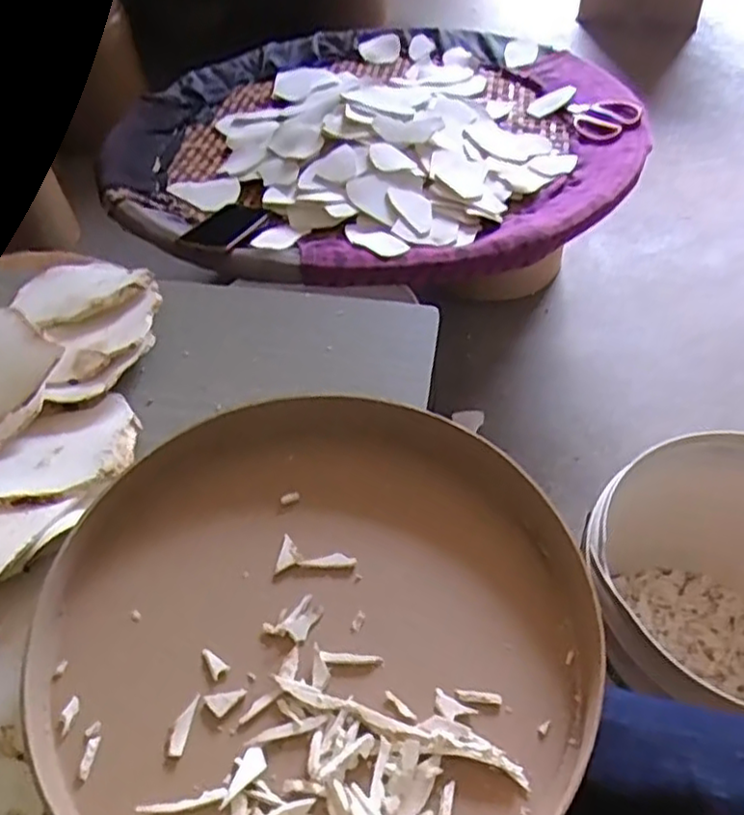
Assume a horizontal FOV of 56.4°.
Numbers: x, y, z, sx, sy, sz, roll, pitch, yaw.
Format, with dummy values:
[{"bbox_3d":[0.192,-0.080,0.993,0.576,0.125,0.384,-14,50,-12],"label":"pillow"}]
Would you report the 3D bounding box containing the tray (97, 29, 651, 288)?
[{"bbox_3d":[-0.019,-0.466,1.155,0.790,0.093,0.834,-2,50,3],"label":"tray"}]

